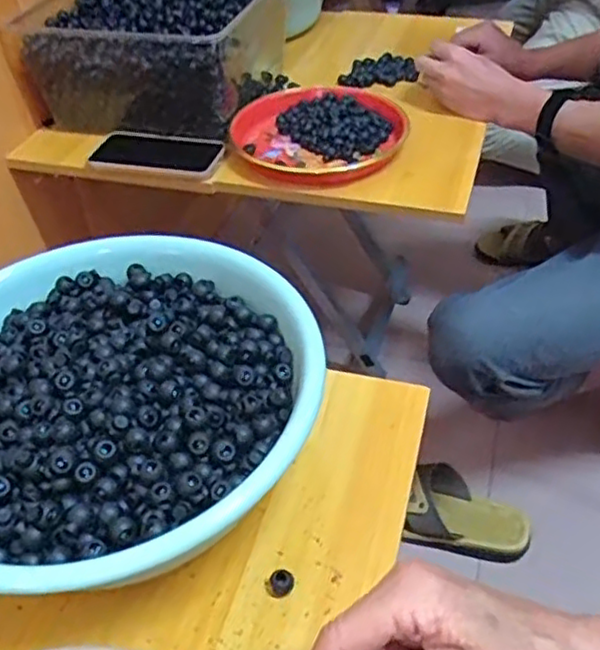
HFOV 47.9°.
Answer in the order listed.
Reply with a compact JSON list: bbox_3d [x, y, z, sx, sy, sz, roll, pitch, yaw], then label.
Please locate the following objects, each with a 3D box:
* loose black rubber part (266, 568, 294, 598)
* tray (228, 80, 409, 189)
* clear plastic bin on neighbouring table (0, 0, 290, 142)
[{"bbox_3d":[-0.013,0.167,0.438,0.017,0.008,0.017,-2,43,1],"label":"loose black rubber part"},{"bbox_3d":[0.025,-0.250,0.859,0.210,0.027,0.213,-2,43,1],"label":"tray"},{"bbox_3d":[-0.180,-0.401,0.947,0.285,0.129,0.330,11,45,15],"label":"clear plastic bin on neighbouring table"}]

